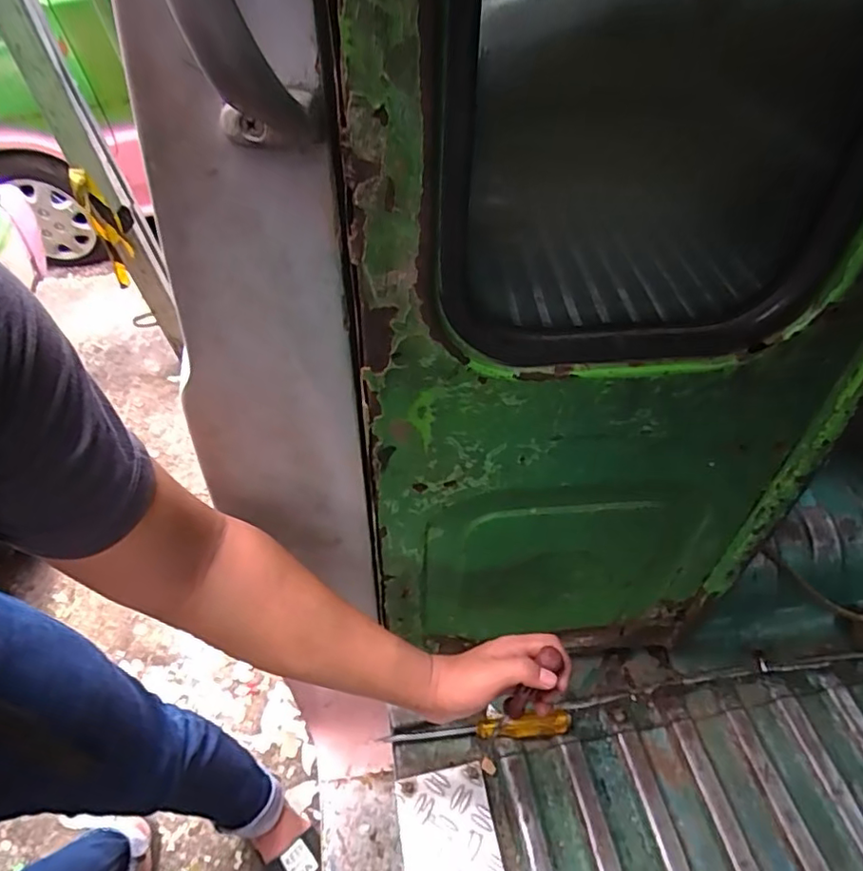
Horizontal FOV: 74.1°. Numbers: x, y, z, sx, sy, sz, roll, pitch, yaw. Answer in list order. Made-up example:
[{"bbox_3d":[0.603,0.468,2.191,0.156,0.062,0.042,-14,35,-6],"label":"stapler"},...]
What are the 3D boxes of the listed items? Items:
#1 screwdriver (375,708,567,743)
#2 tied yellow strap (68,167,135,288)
[{"bbox_3d":[0.054,0.348,0.674,0.215,0.020,0.022,-6,53,2],"label":"screwdriver"},{"bbox_3d":[-0.834,-0.544,1.494,0.105,0.331,0.073,-29,57,-17],"label":"tied yellow strap"}]

